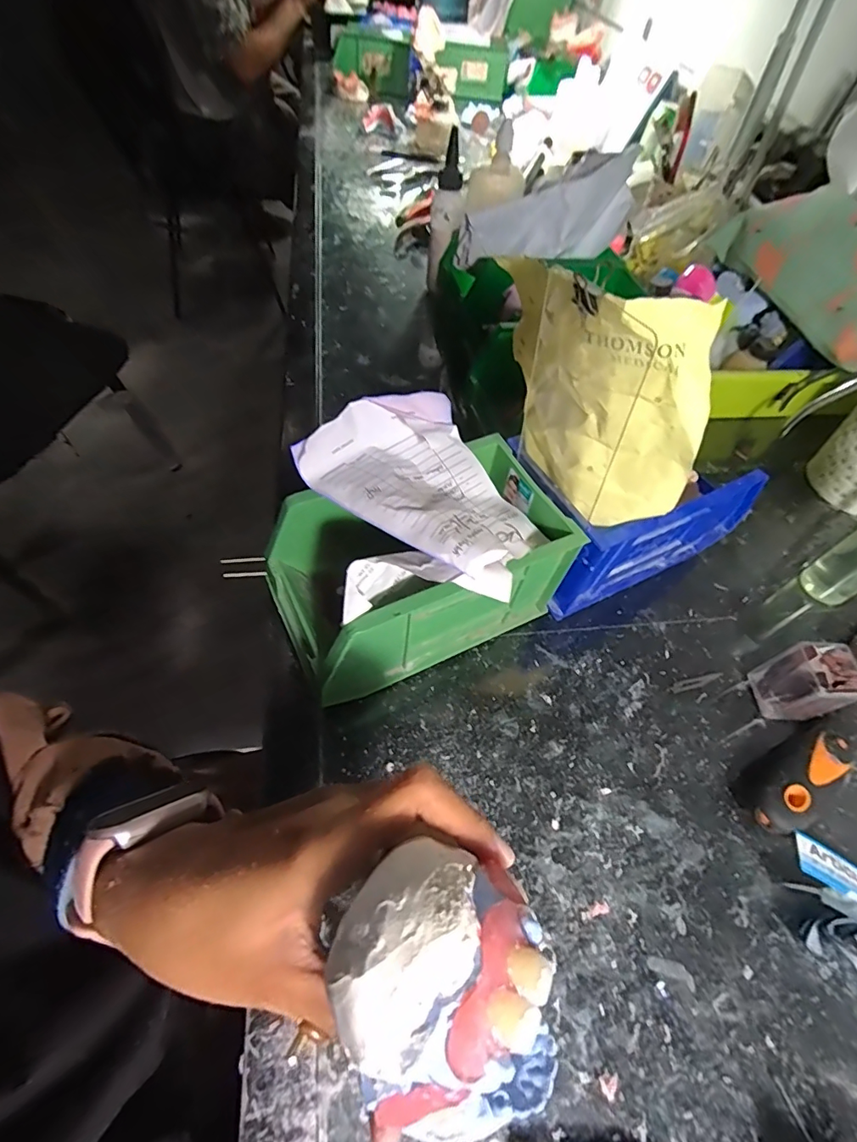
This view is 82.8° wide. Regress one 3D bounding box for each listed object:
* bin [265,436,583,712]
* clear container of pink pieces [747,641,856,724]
[{"bbox_3d":[-0.006,-0.001,0.311,0.167,0.091,0.098,-23,61,-19],"label":"bin"},{"bbox_3d":[0.241,0.072,0.310,0.035,0.051,0.036,0,56,-5],"label":"clear container of pink pieces"}]

